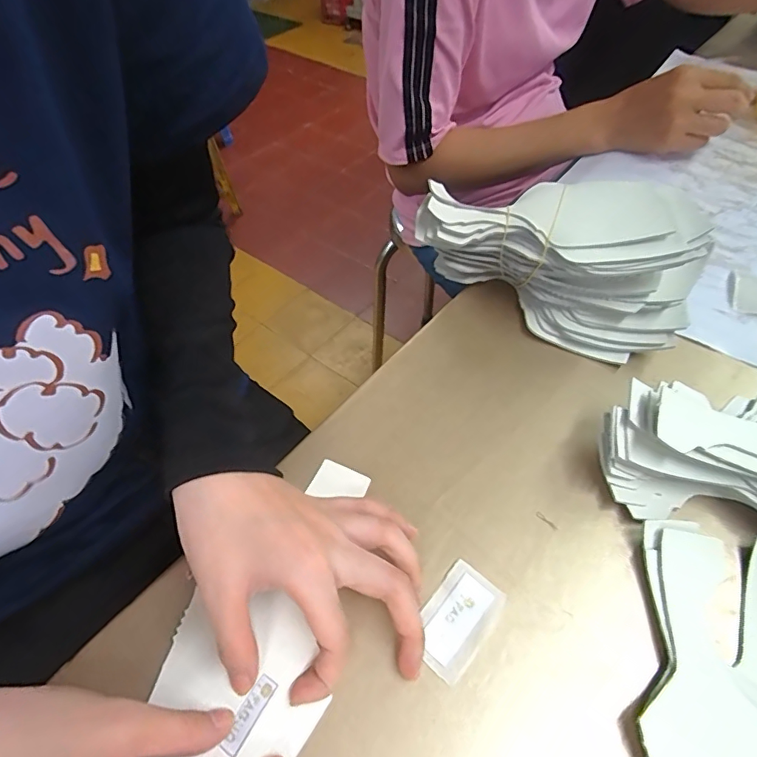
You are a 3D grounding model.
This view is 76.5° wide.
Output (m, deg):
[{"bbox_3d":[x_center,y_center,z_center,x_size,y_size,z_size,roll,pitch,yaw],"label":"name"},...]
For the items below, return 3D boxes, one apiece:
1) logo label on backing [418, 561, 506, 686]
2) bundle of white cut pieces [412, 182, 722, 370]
[{"bbox_3d":[0.043,0.132,0.264,0.034,0.006,0.054,33,60,24],"label":"logo label on backing"},{"bbox_3d":[0.142,-0.107,0.393,0.218,0.097,0.109,30,58,23],"label":"bundle of white cut pieces"}]

